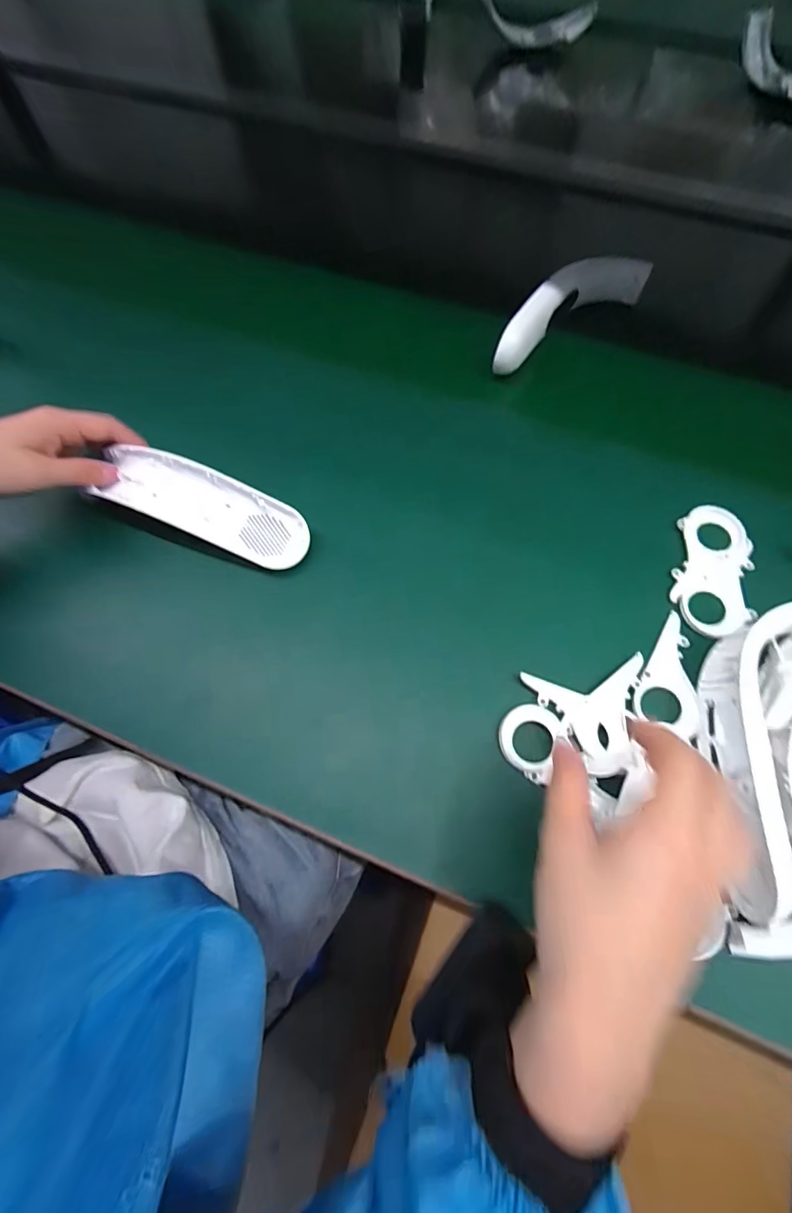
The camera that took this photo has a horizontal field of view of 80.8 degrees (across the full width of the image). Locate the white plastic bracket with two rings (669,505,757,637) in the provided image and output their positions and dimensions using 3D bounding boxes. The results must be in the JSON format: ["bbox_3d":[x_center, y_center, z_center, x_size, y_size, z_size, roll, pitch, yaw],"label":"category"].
[{"bbox_3d":[0.249,-0.030,0.363,0.057,0.006,0.110,12,68,6],"label":"white plastic bracket with two rings"}]

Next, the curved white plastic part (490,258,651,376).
[{"bbox_3d":[0.166,-0.302,0.475,0.199,0.065,0.049,-34,70,-12],"label":"curved white plastic part"}]

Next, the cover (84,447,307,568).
[{"bbox_3d":[-0.150,-0.078,0.364,0.164,0.032,0.054,22,69,-5],"label":"cover"}]

